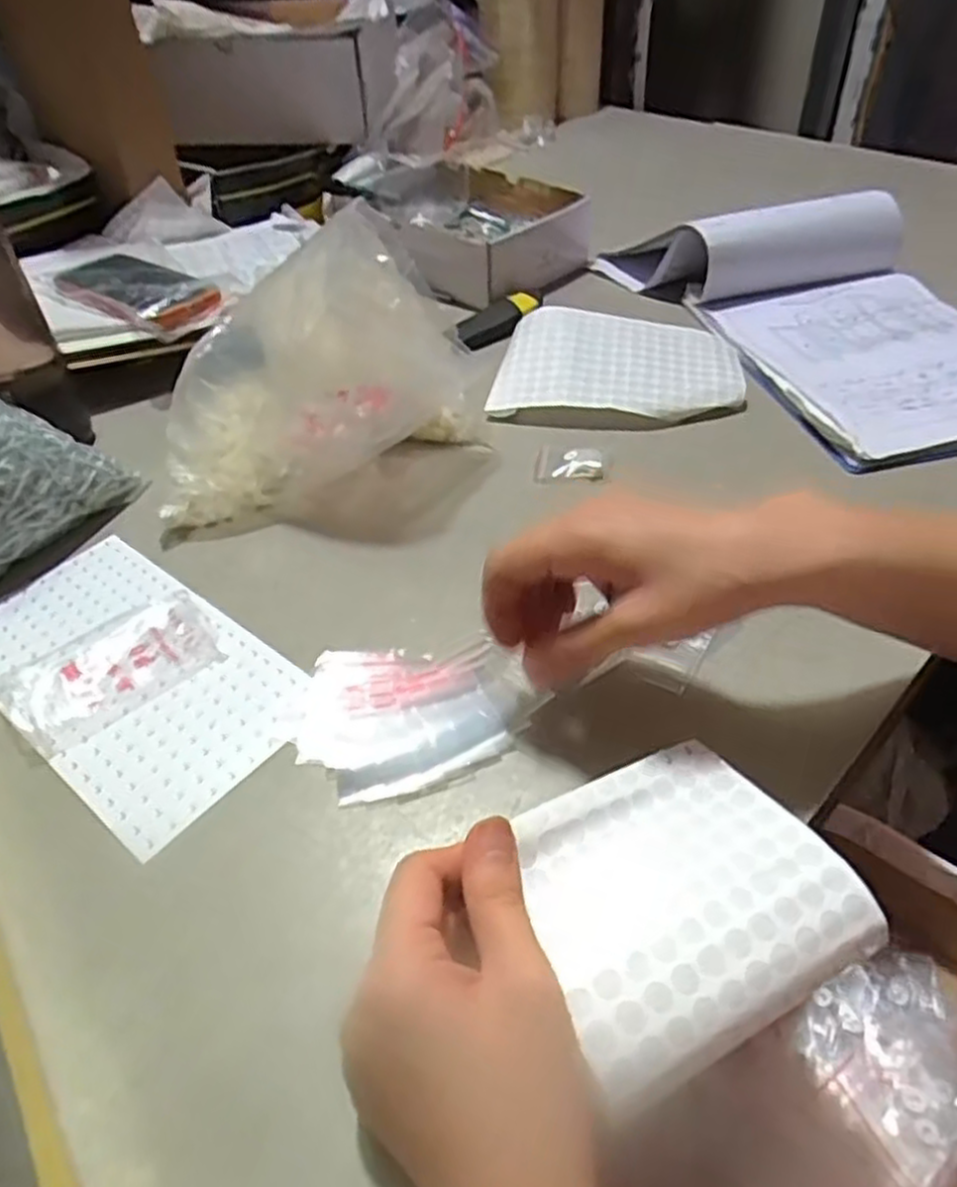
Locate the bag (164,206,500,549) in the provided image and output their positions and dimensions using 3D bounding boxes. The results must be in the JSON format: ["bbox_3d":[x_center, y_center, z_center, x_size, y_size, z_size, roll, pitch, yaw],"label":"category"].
[{"bbox_3d":[-0.121,-0.157,0.533,0.243,0.140,0.126,-20,47,-17],"label":"bag"}]

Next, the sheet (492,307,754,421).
[{"bbox_3d":[0.116,-0.185,0.627,0.198,0.035,0.116,2,45,6],"label":"sheet"}]

